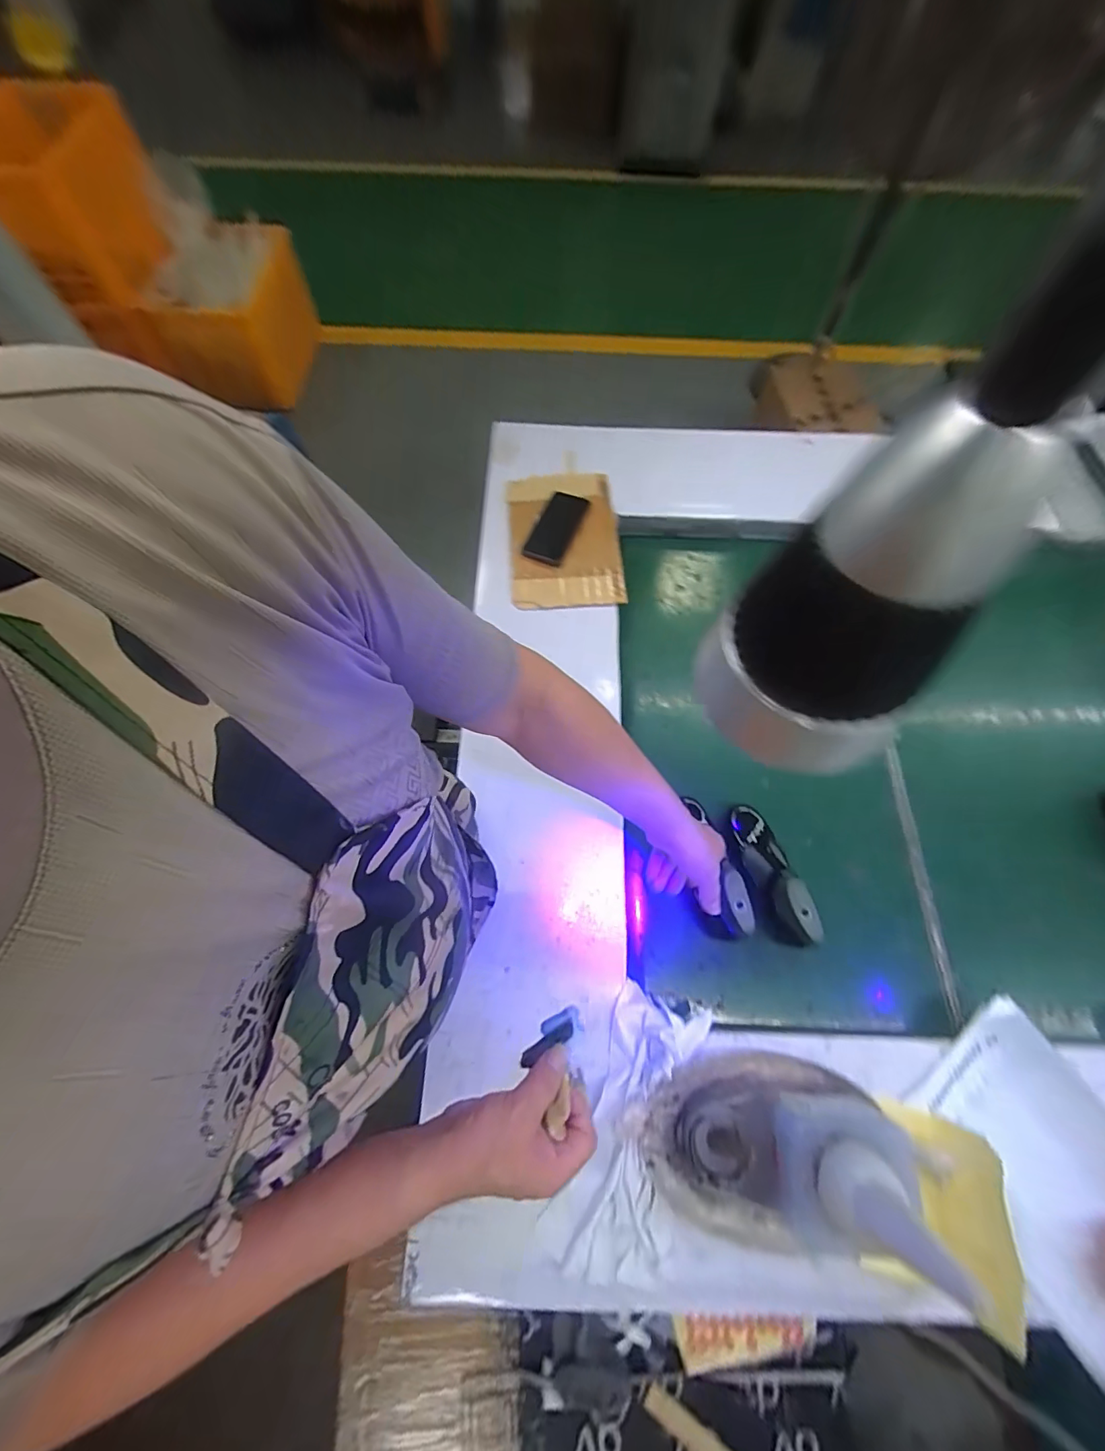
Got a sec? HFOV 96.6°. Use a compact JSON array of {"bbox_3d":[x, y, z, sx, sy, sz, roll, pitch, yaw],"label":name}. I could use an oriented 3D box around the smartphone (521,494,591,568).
[{"bbox_3d":[0.007,-0.366,0.912,0.077,0.013,0.183,18,61,8],"label":"smartphone"}]

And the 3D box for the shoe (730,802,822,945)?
[{"bbox_3d":[0.303,0.205,0.689,0.069,0.077,0.199,-11,68,-4],"label":"shoe"}]

